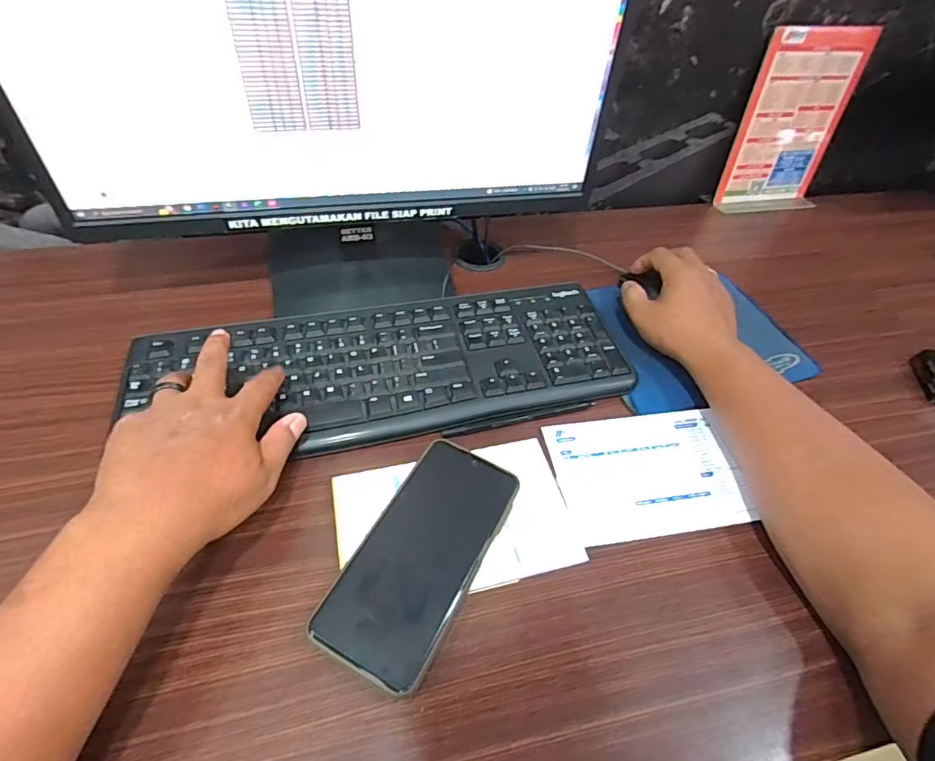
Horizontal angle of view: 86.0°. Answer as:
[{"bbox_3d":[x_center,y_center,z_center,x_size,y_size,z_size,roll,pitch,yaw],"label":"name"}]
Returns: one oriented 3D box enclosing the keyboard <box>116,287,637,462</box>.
[{"bbox_3d":[-0.071,-0.016,0.456,0.427,0.016,0.157,-5,50,-9],"label":"keyboard"}]

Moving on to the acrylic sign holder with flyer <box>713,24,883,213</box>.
[{"bbox_3d":[0.433,-0.340,0.673,0.148,0.221,0.016,-7,41,-9],"label":"acrylic sign holder with flyer"}]

